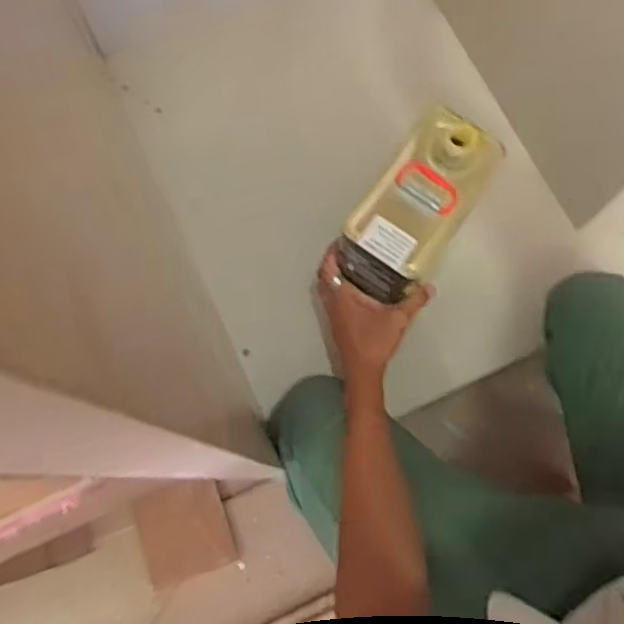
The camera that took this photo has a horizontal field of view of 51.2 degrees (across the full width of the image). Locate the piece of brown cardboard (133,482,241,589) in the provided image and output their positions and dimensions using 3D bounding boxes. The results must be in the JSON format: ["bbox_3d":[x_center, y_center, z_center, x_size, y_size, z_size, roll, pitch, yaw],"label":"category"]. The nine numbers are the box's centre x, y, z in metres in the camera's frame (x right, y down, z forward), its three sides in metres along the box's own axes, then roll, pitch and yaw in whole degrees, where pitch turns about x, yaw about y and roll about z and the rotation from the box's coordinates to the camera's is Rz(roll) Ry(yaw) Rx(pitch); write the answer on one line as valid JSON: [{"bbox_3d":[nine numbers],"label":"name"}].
[{"bbox_3d":[-0.163,0.279,0.833,0.109,0.016,0.114,-19,78,-4],"label":"piece of brown cardboard"}]

